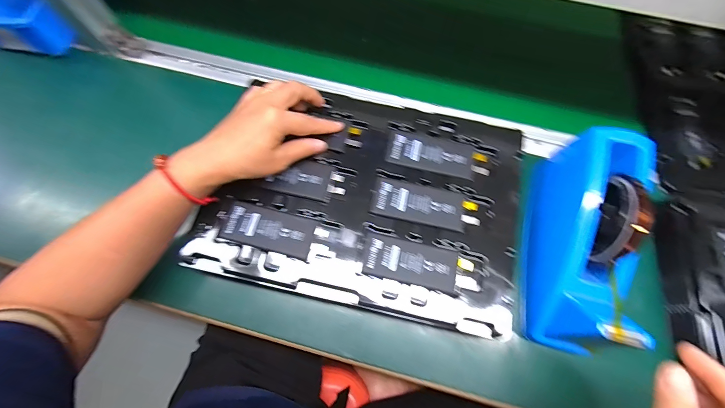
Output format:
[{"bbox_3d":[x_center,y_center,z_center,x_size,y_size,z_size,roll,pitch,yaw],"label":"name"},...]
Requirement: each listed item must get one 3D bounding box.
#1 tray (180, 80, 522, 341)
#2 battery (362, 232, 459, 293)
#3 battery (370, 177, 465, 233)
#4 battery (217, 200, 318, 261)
[{"bbox_3d":[0.005,-0.009,0.354,0.312,0.018,0.226,12,70,2],"label":"tray"},{"bbox_3d":[0.049,0.059,0.333,0.092,0.004,0.043,12,70,4],"label":"battery"},{"bbox_3d":[0.060,0.000,0.350,0.097,0.004,0.043,12,70,4],"label":"battery"},{"bbox_3d":[-0.098,0.026,0.343,0.093,0.004,0.043,14,70,4],"label":"battery"}]

